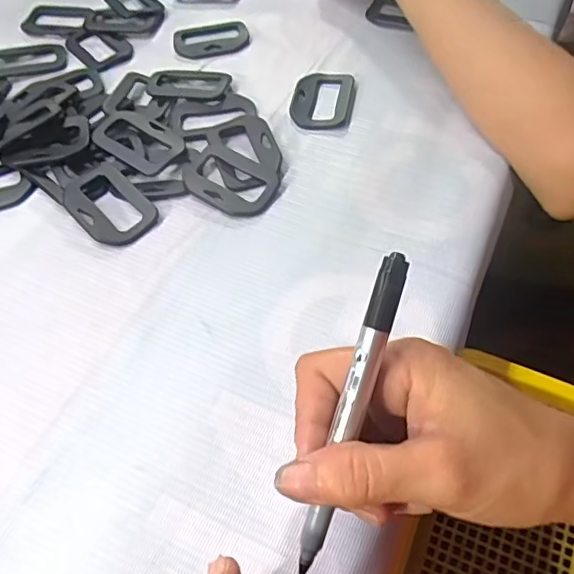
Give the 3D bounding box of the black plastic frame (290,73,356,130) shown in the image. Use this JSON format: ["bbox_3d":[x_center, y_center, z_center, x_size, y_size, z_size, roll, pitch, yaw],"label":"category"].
[{"bbox_3d":[0.025,-0.135,0.414,0.043,0.005,0.060,7,55,7],"label":"black plastic frame"}]

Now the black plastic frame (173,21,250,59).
[{"bbox_3d":[-0.062,-0.203,0.465,0.061,0.004,0.042,-12,55,-6],"label":"black plastic frame"}]

